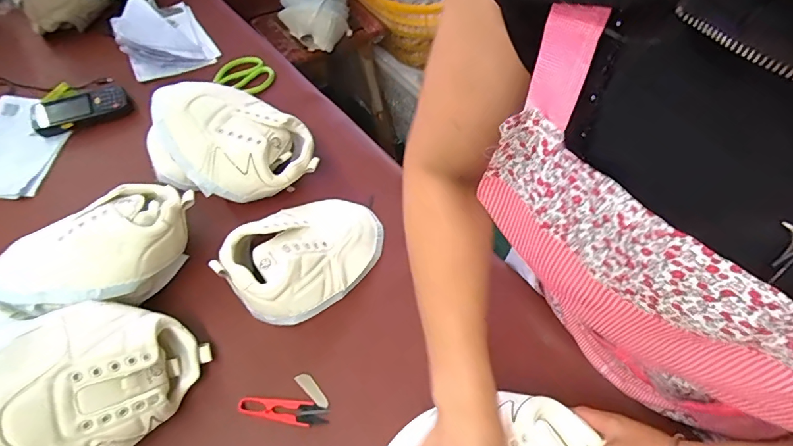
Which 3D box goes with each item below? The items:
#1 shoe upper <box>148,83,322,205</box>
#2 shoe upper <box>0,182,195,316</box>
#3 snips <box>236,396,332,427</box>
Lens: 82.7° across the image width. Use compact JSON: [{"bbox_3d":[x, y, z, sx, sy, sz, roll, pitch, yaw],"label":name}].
[{"bbox_3d":[-0.242,-0.113,0.665,0.228,0.111,0.153,27,58,17],"label":"shoe upper"},{"bbox_3d":[-0.356,0.043,0.557,0.234,0.108,0.144,-28,60,-20],"label":"shoe upper"},{"bbox_3d":[-0.130,0.213,0.516,0.101,0.006,0.027,6,54,3],"label":"snips"}]

